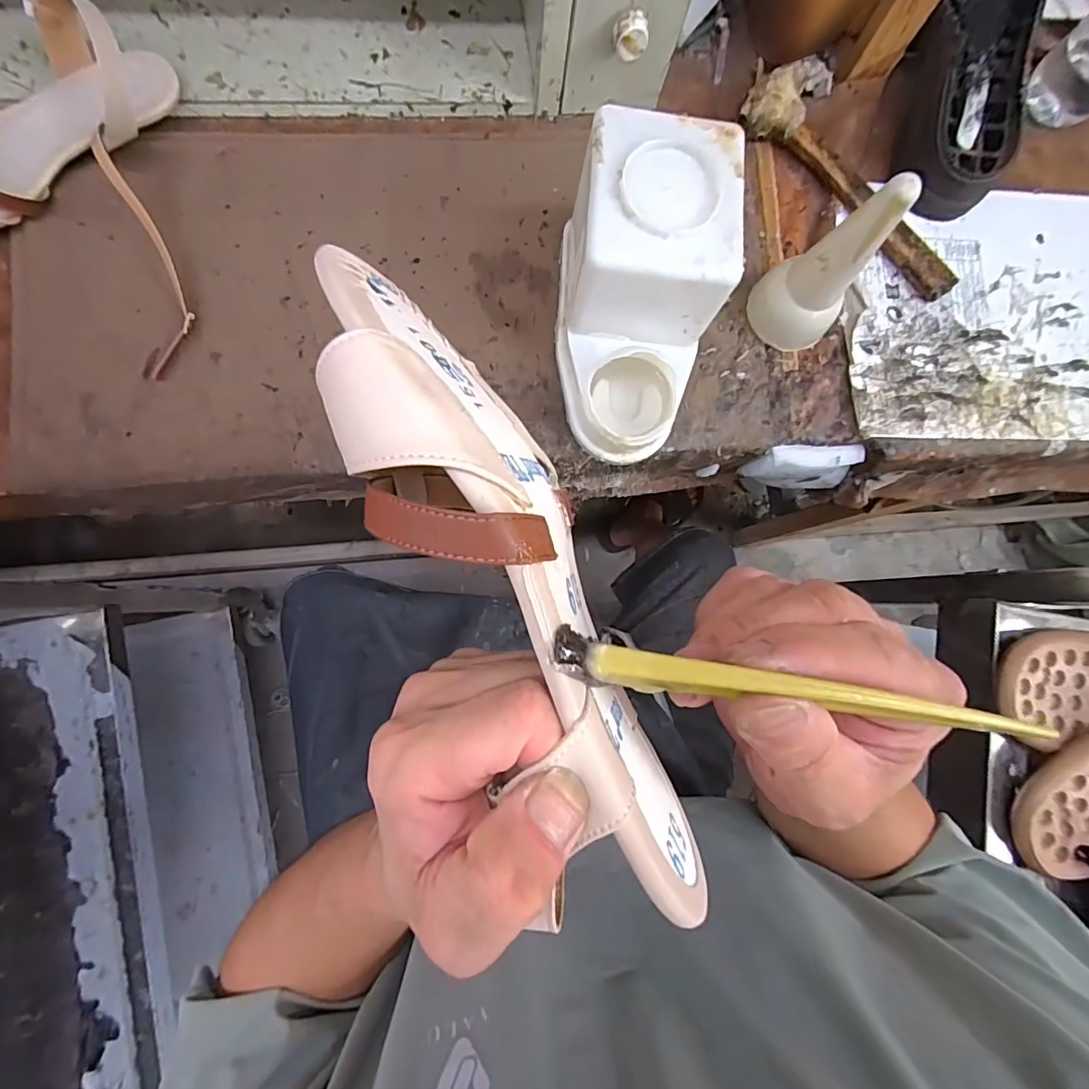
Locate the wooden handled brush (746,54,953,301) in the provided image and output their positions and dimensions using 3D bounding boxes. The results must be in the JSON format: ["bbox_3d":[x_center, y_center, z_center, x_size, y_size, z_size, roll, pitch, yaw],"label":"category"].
[{"bbox_3d":[0.275,-0.324,0.439,0.244,0.027,0.080,43,82,0],"label":"wooden handled brush"}]

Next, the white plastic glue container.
[{"bbox_3d":[0.064,-0.169,0.364,0.107,0.116,0.191,7,84,-5],"label":"white plastic glue container"}]

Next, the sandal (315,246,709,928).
[{"bbox_3d":[-0.006,0.010,0.149,0.054,0.068,0.218,-29,93,-7],"label":"sandal"}]

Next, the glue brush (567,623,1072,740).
[{"bbox_3d":[0.064,0.037,0.132,0.123,0.004,0.012,8,84,2],"label":"glue brush"}]

